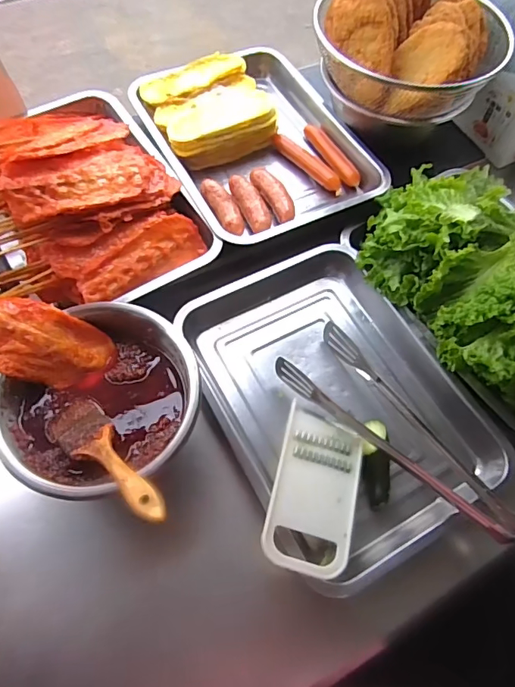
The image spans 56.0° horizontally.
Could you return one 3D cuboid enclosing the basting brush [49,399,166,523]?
[{"bbox_3d":[-0.134,0.104,0.438,0.048,0.012,0.171,-40,47,-22],"label":"basting brush"}]

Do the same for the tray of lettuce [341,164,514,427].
[{"bbox_3d":[0.291,-0.070,0.571,0.238,0.121,0.358,-30,66,-18],"label":"tray of lettuce"}]

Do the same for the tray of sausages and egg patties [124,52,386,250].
[{"bbox_3d":[-0.004,-0.288,0.694,0.265,0.071,0.329,-22,64,-15],"label":"tray of sausages and egg patties"}]

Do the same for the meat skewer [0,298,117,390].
[{"bbox_3d":[-0.226,-0.002,0.490,0.152,0.015,0.077,30,78,-28],"label":"meat skewer"}]

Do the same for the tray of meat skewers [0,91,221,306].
[{"bbox_3d":[-0.249,-0.193,0.579,0.292,0.106,0.348,-29,66,-18],"label":"tray of meat skewers"}]

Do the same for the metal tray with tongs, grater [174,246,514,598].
[{"bbox_3d":[0.082,0.062,0.558,0.258,0.062,0.361,-28,65,-17],"label":"metal tray with tongs, grater"}]

